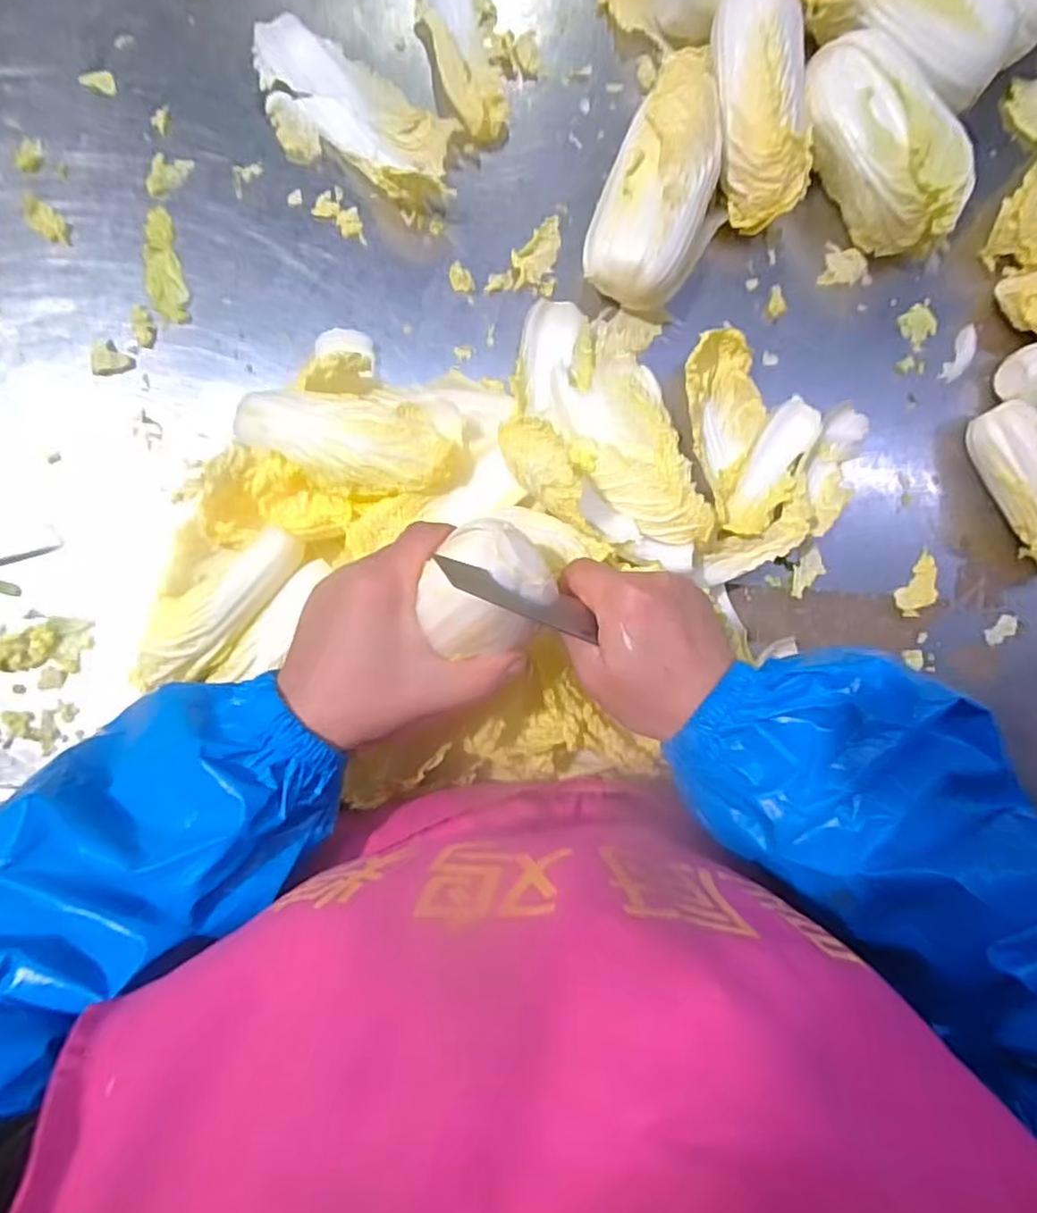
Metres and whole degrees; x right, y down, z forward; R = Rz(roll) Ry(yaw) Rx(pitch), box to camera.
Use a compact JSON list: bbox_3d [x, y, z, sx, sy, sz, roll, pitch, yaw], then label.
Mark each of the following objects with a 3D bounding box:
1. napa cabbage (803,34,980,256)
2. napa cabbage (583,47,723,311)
[{"bbox_3d":[0.262,-0.332,0.489,0.063,0.079,0.148,-41,92,-6],"label":"napa cabbage"},{"bbox_3d":[0.102,-0.289,0.474,0.084,0.070,0.159,18,86,-5],"label":"napa cabbage"}]

